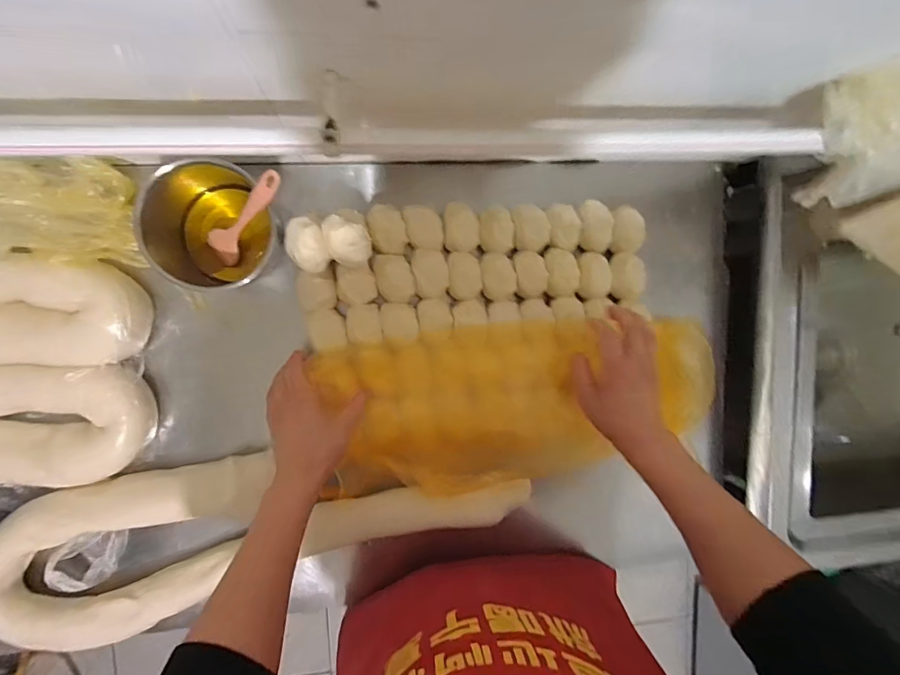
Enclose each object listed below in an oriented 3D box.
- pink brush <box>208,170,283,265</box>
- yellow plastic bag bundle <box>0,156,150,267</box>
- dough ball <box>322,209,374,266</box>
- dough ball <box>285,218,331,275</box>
[{"bbox_3d":[-0.229,-0.132,0.507,0.042,0.173,0.011,55,42,-8],"label":"pink brush"},{"bbox_3d":[-0.426,-0.136,0.480,0.144,0.102,0.108,-3,95,-8],"label":"yellow plastic bag bundle"},{"bbox_3d":[-0.117,-0.113,0.529,0.050,0.058,0.064,-14,96,-7],"label":"dough ball"},{"bbox_3d":[-0.165,-0.104,0.523,0.048,0.055,0.059,-16,96,-7],"label":"dough ball"}]

